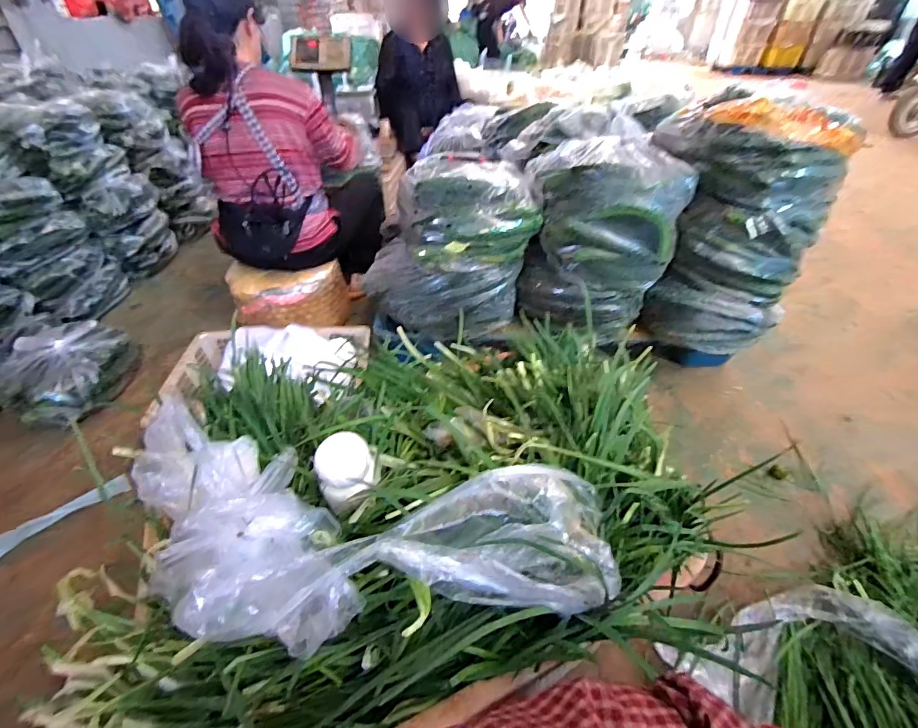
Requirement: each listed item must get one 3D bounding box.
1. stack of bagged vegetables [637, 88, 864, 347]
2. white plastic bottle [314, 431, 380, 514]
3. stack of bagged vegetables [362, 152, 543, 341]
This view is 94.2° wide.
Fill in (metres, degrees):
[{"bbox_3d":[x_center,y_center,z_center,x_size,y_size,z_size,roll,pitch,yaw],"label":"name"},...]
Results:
[{"bbox_3d":[0.687,-0.368,1.123,0.425,0.551,0.353,19,43,19],"label":"stack of bagged vegetables"},{"bbox_3d":[-0.137,0.135,0.531,0.073,0.068,0.073,1,40,-1],"label":"white plastic bottle"},{"bbox_3d":[0.000,-0.326,1.191,0.372,0.374,0.401,33,49,32],"label":"stack of bagged vegetables"}]

